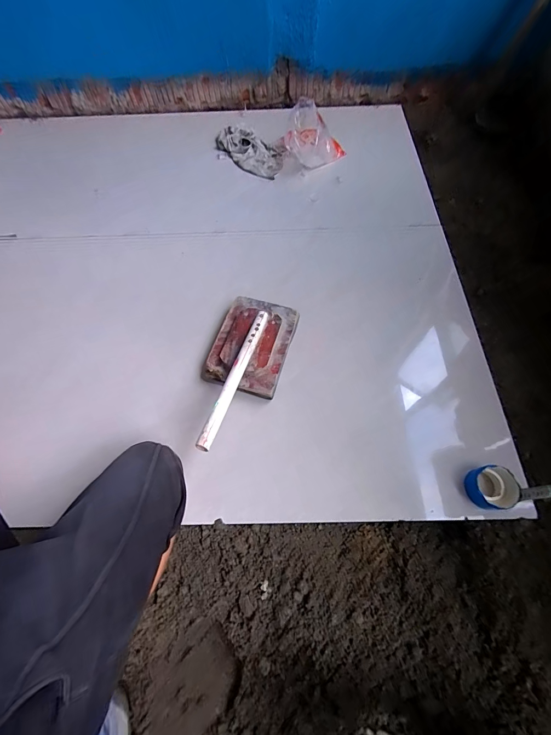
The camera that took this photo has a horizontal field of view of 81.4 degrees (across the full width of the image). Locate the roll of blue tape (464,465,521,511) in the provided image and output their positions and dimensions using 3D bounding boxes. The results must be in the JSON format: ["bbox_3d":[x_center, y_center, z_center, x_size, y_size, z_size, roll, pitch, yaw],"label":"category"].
[{"bbox_3d":[0.397,0.221,0.589,0.077,0.045,0.073,-7,64,-1],"label":"roll of blue tape"}]

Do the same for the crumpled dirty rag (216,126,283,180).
[{"bbox_3d":[-0.080,-0.716,1.050,0.269,0.038,0.157,37,71,18],"label":"crumpled dirty rag"}]

